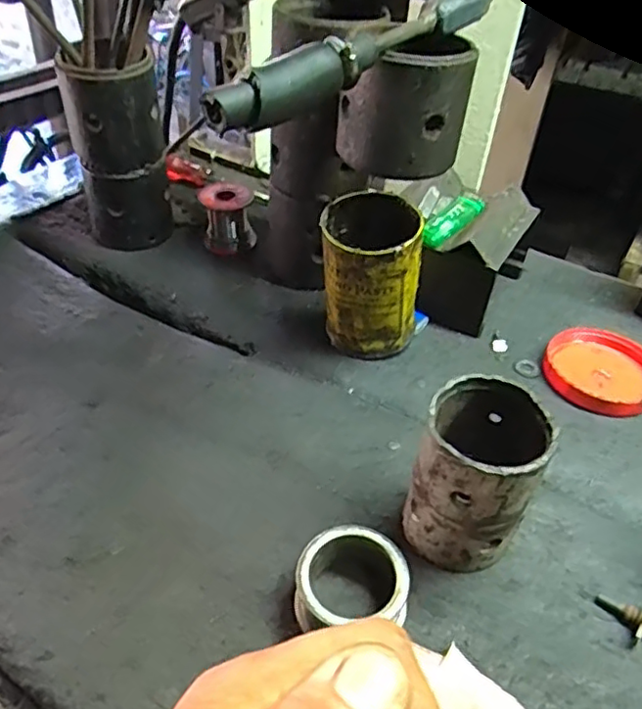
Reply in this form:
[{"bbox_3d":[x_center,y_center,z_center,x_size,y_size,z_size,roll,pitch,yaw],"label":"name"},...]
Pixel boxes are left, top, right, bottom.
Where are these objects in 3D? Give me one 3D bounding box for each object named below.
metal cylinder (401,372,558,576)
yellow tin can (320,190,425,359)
[{"bbox_3d":[0.090,0.073,0.363,0.064,0.108,0.072,22,44,20],"label":"metal cylinder"},{"bbox_3d":[0.038,-0.055,0.489,0.075,0.123,0.073,2,41,-2],"label":"yellow tin can"}]

